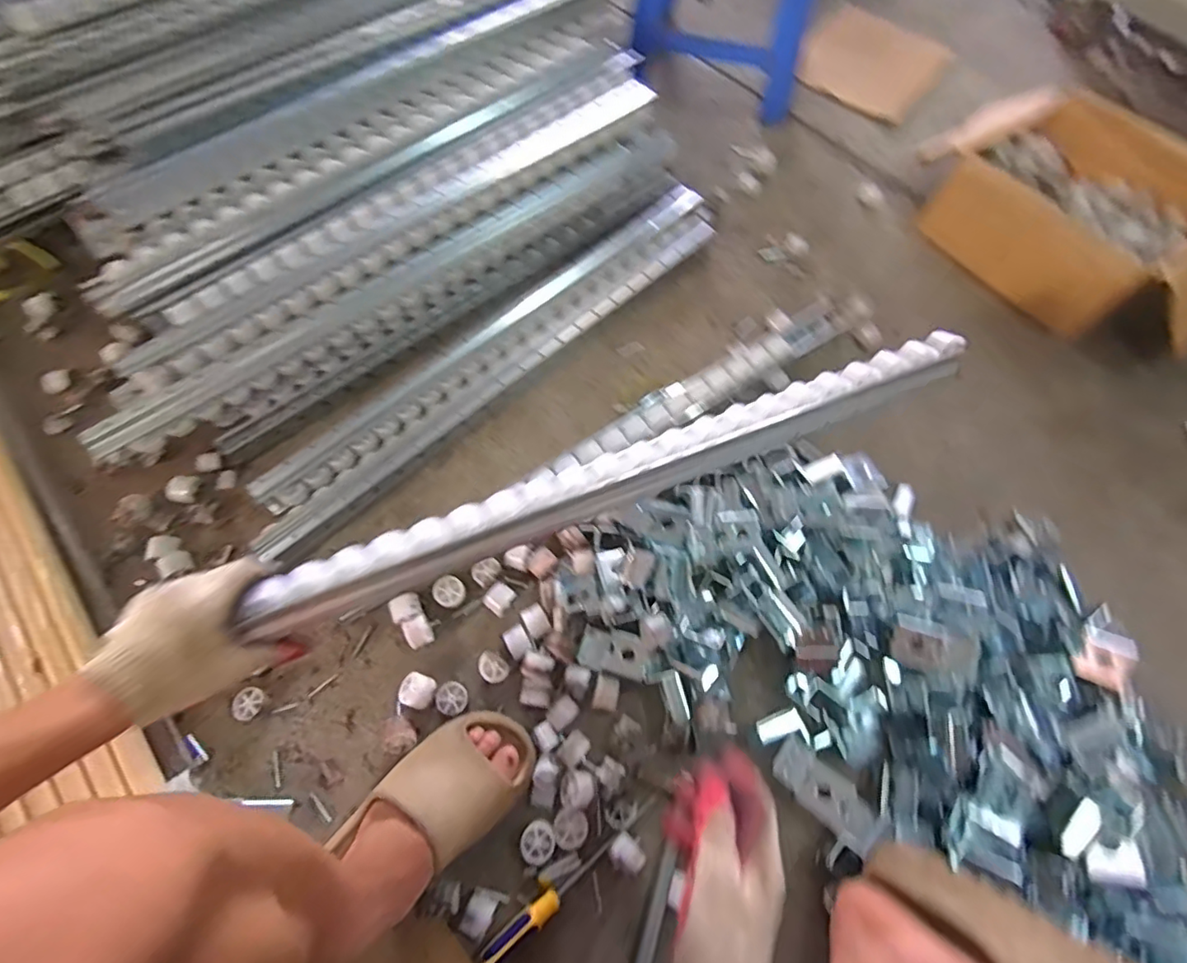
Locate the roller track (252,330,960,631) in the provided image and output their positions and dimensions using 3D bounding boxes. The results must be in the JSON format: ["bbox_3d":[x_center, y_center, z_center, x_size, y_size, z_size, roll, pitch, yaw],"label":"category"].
[{"bbox_3d":[0.042,-0.017,0.556,0.725,0.027,0.053,-21,68,-10],"label":"roller track"}]

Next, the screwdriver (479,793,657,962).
[{"bbox_3d":[-0.019,0.408,0.577,0.221,0.024,0.023,-34,71,-15],"label":"screwdriver"}]

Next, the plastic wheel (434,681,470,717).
[{"bbox_3d":[-0.160,0.248,0.646,0.034,0.021,0.036,1,66,-1],"label":"plastic wheel"}]

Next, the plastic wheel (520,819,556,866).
[{"bbox_3d":[-0.057,0.376,0.592,0.035,0.020,0.039,38,70,14],"label":"plastic wheel"}]

